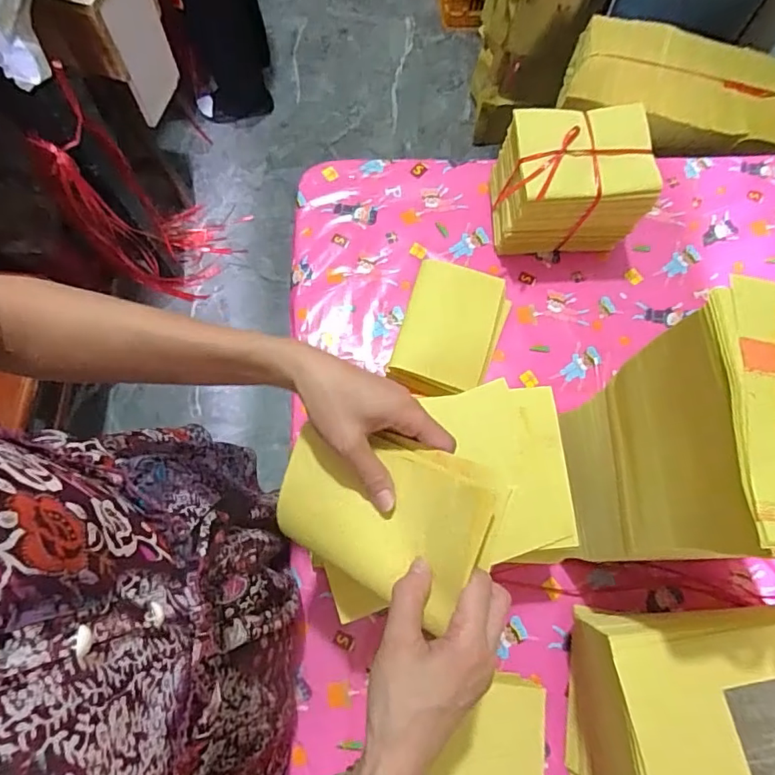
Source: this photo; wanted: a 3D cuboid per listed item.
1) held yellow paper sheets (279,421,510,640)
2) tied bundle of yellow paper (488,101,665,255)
[{"bbox_3d":[-0.002,0.089,0.389,0.158,0.040,0.108,22,95,29],"label":"held yellow paper sheets"},{"bbox_3d":[0.227,-0.255,0.672,0.166,0.146,0.119,0,75,-2],"label":"tied bundle of yellow paper"}]

